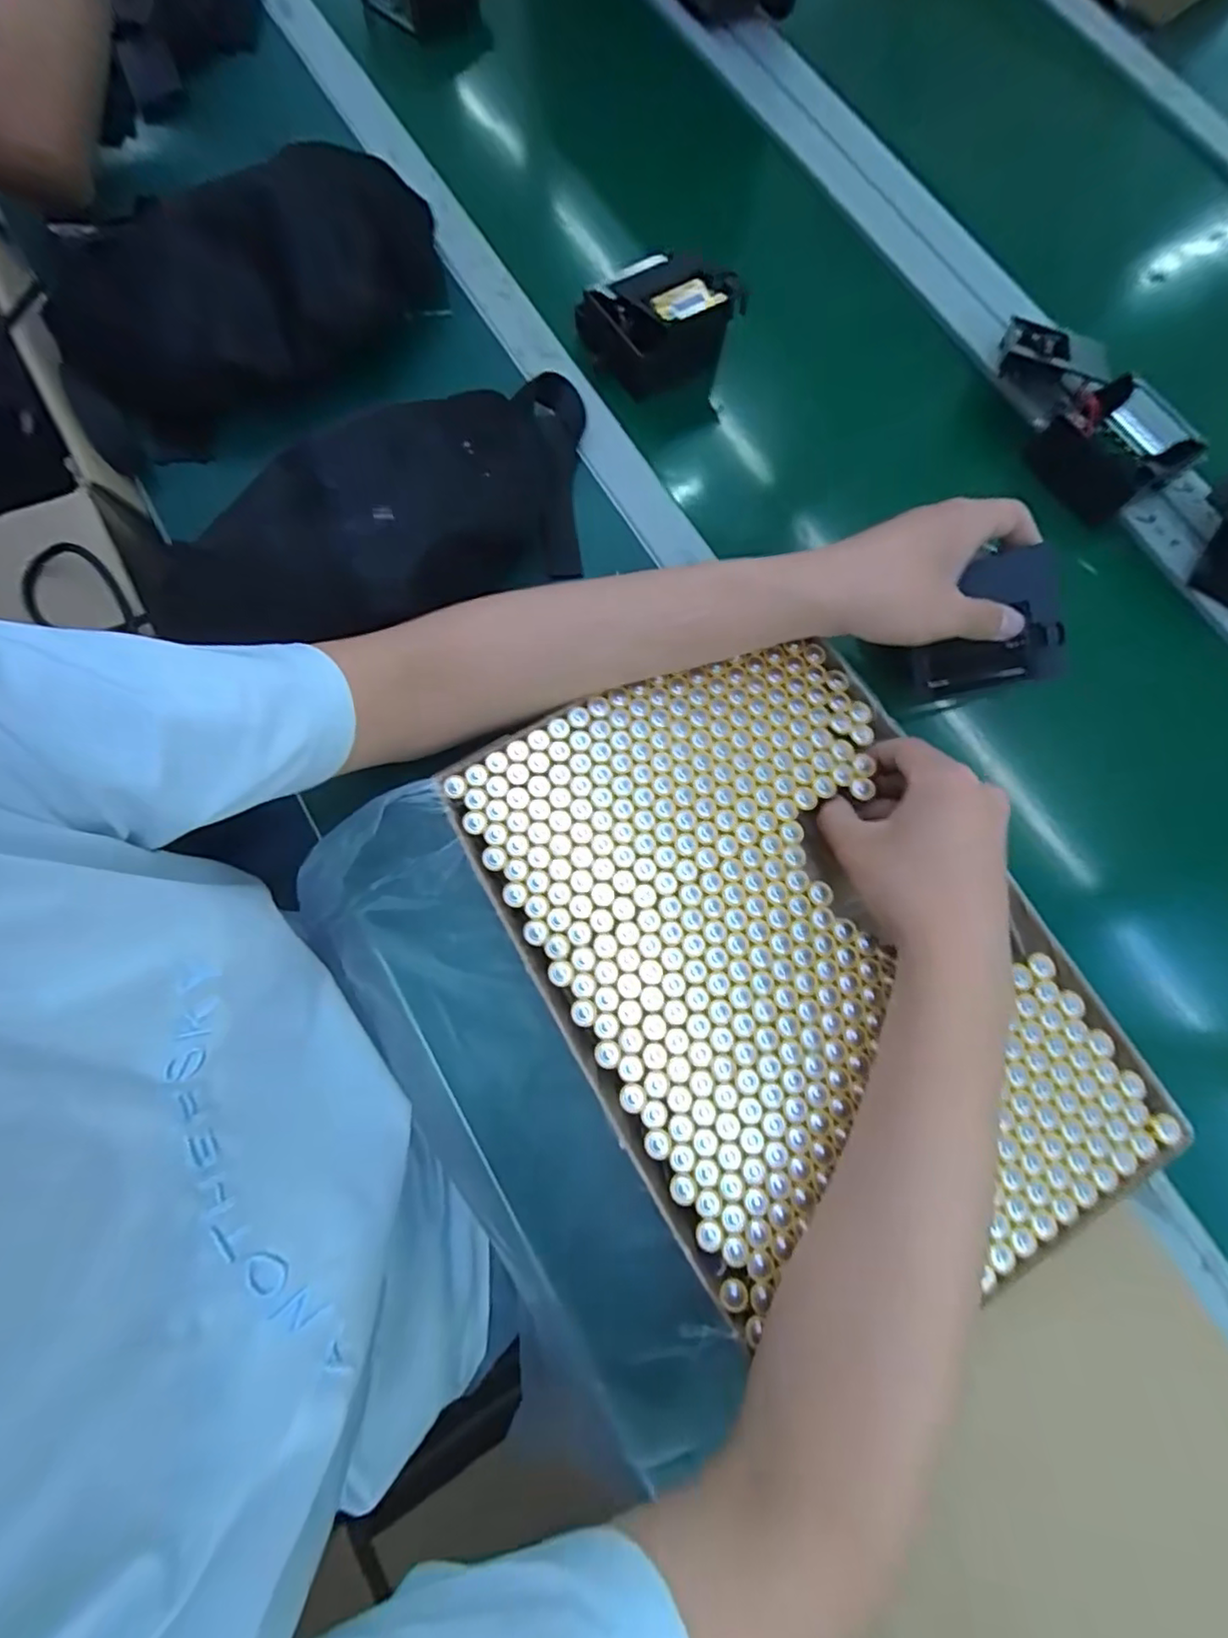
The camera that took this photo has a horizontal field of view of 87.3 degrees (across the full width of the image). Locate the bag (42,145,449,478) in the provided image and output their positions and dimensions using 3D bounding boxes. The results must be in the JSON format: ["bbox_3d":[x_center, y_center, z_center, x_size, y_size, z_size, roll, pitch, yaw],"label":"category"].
[{"bbox_3d":[-0.270,-0.389,0.479,0.299,0.087,0.150,-27,79,-9],"label":"bag"}]

